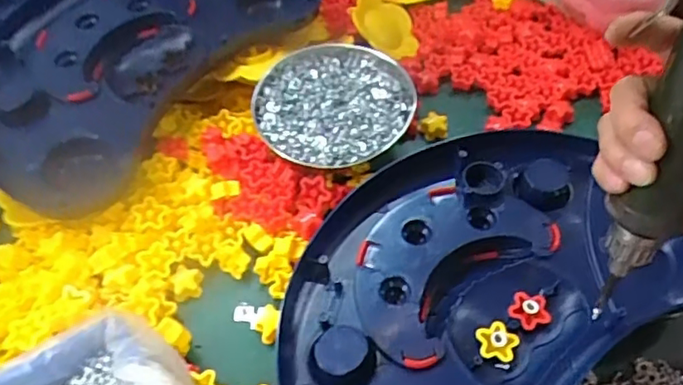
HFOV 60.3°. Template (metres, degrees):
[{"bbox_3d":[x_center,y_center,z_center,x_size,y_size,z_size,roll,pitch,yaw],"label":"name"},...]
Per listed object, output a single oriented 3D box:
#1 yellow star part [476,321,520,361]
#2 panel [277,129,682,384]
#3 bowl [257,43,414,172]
[{"bbox_3d":[0.102,0.098,0.387,0.025,0.004,0.026,-35,59,-24],"label":"yellow star part"},{"bbox_3d":[0.089,0.078,0.403,0.304,0.047,0.237,-30,63,-23],"label":"panel"},{"bbox_3d":[-0.006,-0.074,0.503,0.121,0.030,0.141,21,54,17],"label":"bowl"}]

